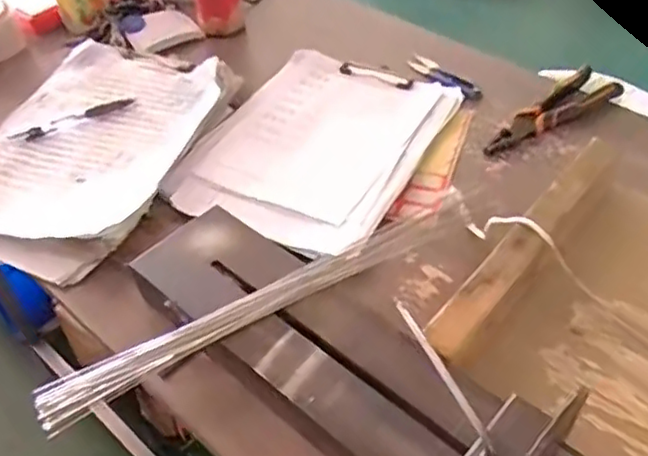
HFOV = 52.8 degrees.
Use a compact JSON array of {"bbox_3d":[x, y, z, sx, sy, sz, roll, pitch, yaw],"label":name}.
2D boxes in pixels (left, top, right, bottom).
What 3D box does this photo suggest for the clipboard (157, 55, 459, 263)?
[{"bbox_3d":[-0.005,-0.096,0.714,0.223,0.019,0.298,20,50,20],"label":"clipboard"}]

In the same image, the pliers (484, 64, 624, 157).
[{"bbox_3d":[0.260,-0.129,0.746,0.196,0.028,0.054,-30,52,-24],"label":"pliers"}]

